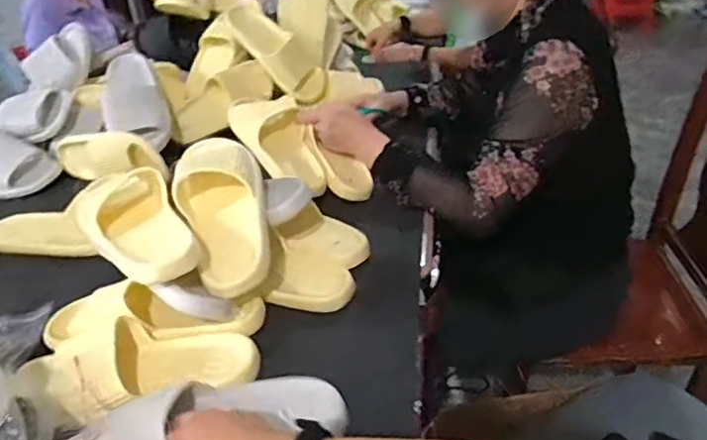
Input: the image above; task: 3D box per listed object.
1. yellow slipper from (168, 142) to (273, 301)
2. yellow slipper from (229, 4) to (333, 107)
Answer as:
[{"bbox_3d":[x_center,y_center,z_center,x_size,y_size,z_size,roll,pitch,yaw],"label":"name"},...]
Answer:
[{"bbox_3d":[-0.166,-0.030,0.735,0.108,0.068,0.267,-11,51,-18],"label":"yellow slipper"},{"bbox_3d":[-0.162,-0.361,1.245,0.249,0.076,0.098,45,36,-6],"label":"yellow slipper"}]

